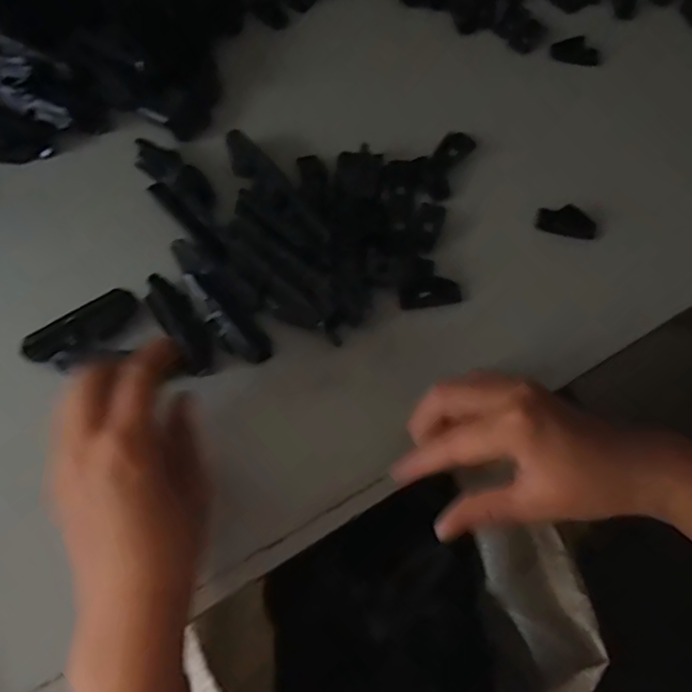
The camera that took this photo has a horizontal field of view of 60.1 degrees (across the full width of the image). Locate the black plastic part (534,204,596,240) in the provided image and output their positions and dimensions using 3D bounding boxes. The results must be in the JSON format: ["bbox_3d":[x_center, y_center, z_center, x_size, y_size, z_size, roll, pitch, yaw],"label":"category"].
[{"bbox_3d":[0.159,-0.089,0.429,0.044,0.015,0.016,14,66,4],"label":"black plastic part"}]

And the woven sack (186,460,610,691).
[{"bbox_3d":[0.038,0.218,0.426,0.225,0.159,0.180,-30,70,-15],"label":"woven sack"}]

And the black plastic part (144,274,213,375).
[{"bbox_3d":[-0.104,-0.015,0.378,0.023,0.028,0.069,-32,71,-16],"label":"black plastic part"}]

